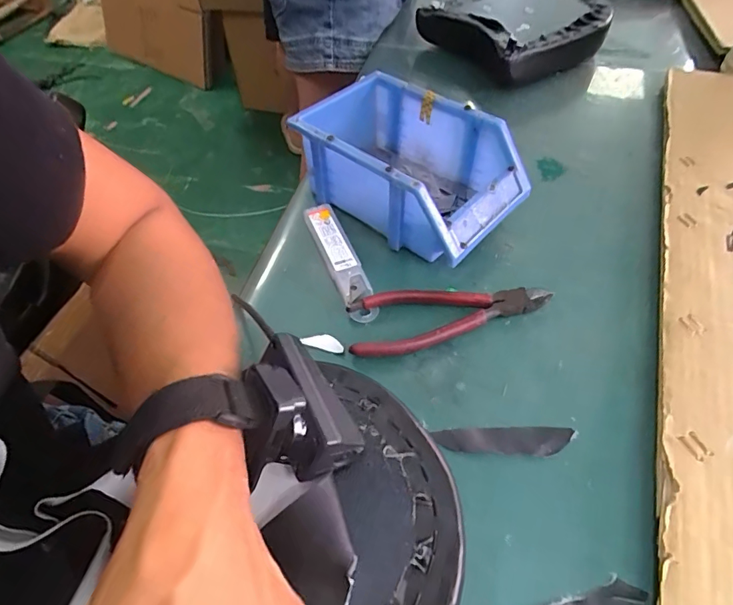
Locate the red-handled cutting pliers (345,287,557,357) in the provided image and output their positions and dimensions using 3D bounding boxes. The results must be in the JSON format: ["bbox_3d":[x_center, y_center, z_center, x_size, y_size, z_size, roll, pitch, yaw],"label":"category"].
[{"bbox_3d":[0.062,0.007,0.358,0.152,0.013,0.052,-11,53,-7],"label":"red-handled cutting pliers"}]

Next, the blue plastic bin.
[{"bbox_3d":[0.033,-0.123,0.418,0.197,0.075,0.116,35,61,25],"label":"blue plastic bin"}]

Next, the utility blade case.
[{"bbox_3d":[-0.022,-0.037,0.394,0.025,0.014,0.126,-19,54,-13],"label":"utility blade case"}]

